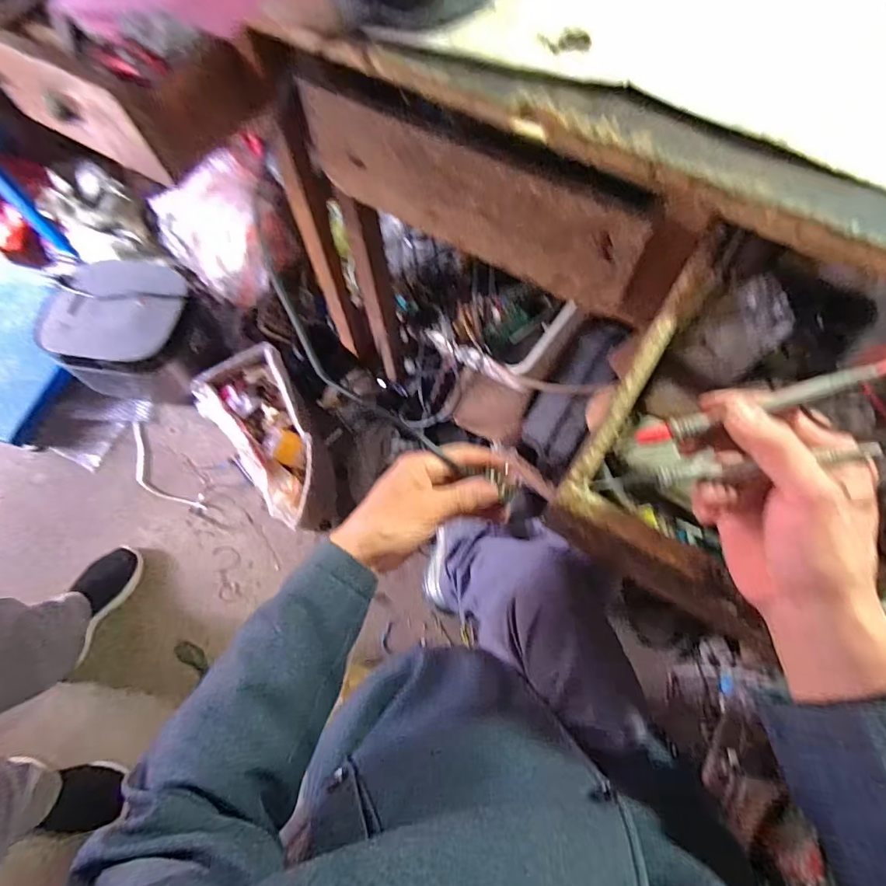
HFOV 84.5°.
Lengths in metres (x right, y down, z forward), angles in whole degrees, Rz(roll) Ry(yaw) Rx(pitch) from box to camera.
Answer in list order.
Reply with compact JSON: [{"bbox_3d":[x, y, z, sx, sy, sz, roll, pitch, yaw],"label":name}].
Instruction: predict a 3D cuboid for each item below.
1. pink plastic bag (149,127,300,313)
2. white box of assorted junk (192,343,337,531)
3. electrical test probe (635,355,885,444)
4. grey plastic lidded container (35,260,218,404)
[{"bbox_3d":[-0.483,-0.486,1.108,0.280,0.218,0.209,-26,71,-9],"label":"pink plastic bag"},{"bbox_3d":[-0.361,-0.002,1.043,0.190,0.160,0.408,-29,84,-10],"label":"white box of assorted junk"},{"bbox_3d":[0.186,-0.024,0.282,0.143,0.009,0.013,-17,69,9],"label":"electrical test probe"},{"bbox_3d":[-0.707,-0.258,1.149,0.299,0.229,0.235,6,69,3],"label":"grey plastic lidded container"}]

